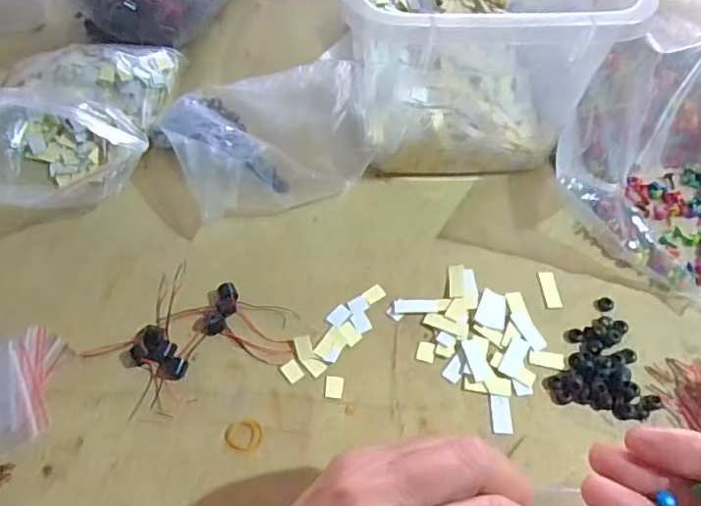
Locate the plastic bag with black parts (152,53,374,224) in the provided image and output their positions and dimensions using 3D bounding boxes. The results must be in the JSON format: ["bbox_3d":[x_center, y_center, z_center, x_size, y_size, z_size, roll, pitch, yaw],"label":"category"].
[{"bbox_3d":[-0.066,-0.095,0.423,0.151,0.050,0.128,-20,60,-14],"label":"plastic bag with black parts"}]

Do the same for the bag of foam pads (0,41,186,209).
[{"bbox_3d":[-0.213,-0.111,0.427,0.131,0.052,0.193,18,59,10],"label":"bag of foam pads"}]

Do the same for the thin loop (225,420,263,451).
[{"bbox_3d":[-0.062,0.106,0.322,0.021,0.004,0.017,2,58,-1],"label":"thin loop"}]

